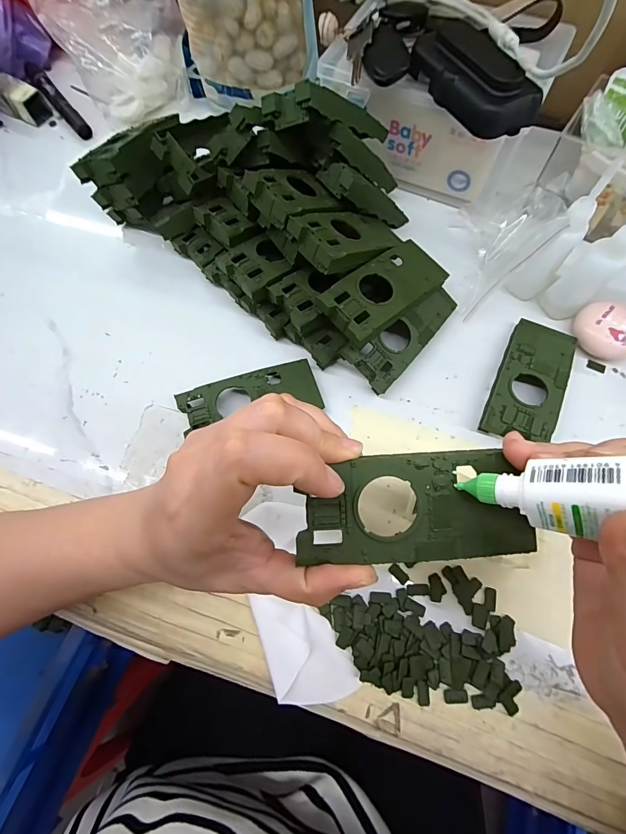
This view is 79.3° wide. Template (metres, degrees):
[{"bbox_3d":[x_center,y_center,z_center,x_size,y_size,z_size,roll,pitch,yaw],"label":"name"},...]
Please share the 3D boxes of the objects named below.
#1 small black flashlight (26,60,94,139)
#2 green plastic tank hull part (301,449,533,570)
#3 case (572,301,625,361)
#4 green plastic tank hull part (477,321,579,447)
[{"bbox_3d":[-0.287,-0.355,0.424,0.017,0.023,0.129,-37,73,-10],"label":"small black flashlight"},{"bbox_3d":[0.045,0.039,0.164,0.099,0.004,0.047,-2,87,-2],"label":"green plastic tank hull part"},{"bbox_3d":[0.230,-0.067,0.299,0.037,0.025,0.049,-35,73,-10],"label":"case"},{"bbox_3d":[0.165,-0.026,0.288,0.046,0.020,0.103,25,73,11],"label":"green plastic tank hull part"}]

